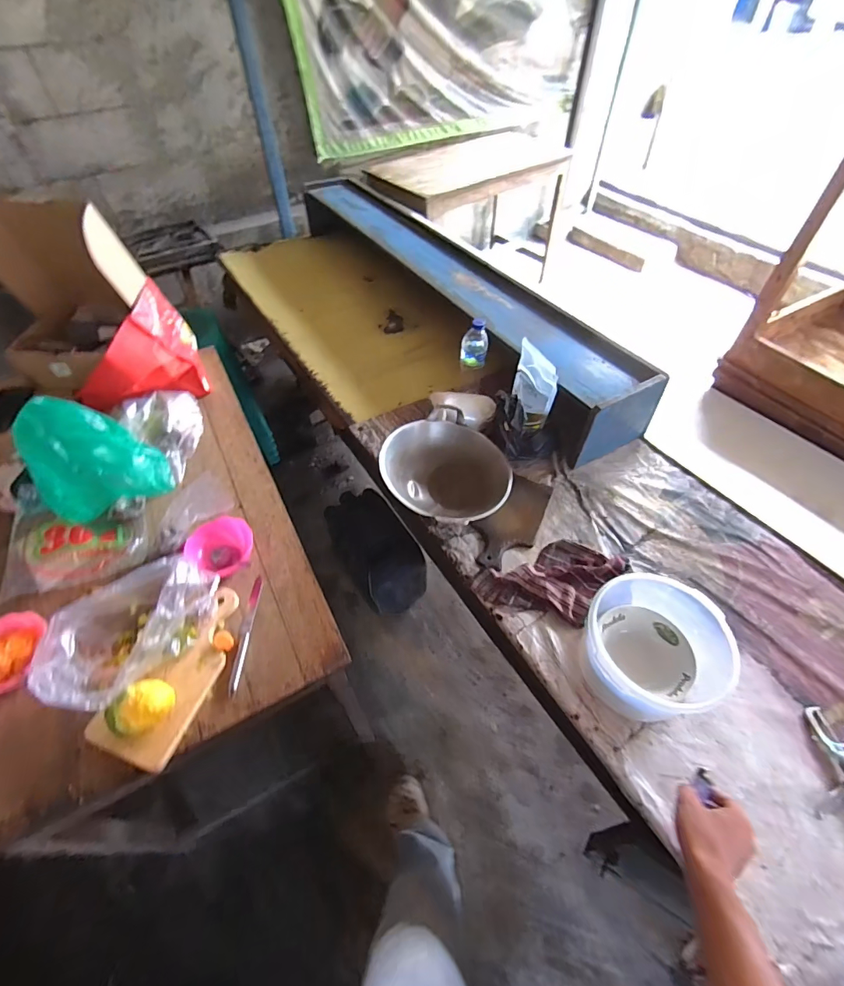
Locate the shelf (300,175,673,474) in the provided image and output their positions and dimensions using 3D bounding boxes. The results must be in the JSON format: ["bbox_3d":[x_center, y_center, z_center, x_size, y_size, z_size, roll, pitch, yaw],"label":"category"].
[{"bbox_3d":[0.033,-0.755,1.506,0.237,0.199,1.761,-24,56,-18],"label":"shelf"}]

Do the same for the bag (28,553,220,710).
[{"bbox_3d":[-0.482,0.227,0.737,0.152,0.117,0.265,28,57,20],"label":"bag"}]

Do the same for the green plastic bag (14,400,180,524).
[{"bbox_3d":[-0.682,-0.076,0.902,0.223,0.175,0.182,-35,59,-24],"label":"green plastic bag"}]

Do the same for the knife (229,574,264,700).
[{"bbox_3d":[-0.323,0.255,0.802,0.024,0.010,0.217,0,52,0],"label":"knife"}]

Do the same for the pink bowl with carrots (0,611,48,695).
[{"bbox_3d":[-0.724,0.277,0.758,0.112,0.050,0.132,7,52,5],"label":"pink bowl with carrots"}]

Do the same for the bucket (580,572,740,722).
[{"bbox_3d":[0.369,0.255,0.731,0.230,0.132,0.213,0,52,0],"label":"bucket"}]

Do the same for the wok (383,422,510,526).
[{"bbox_3d":[0.059,-0.030,0.967,0.261,0.137,0.246,0,52,0],"label":"wok"}]

